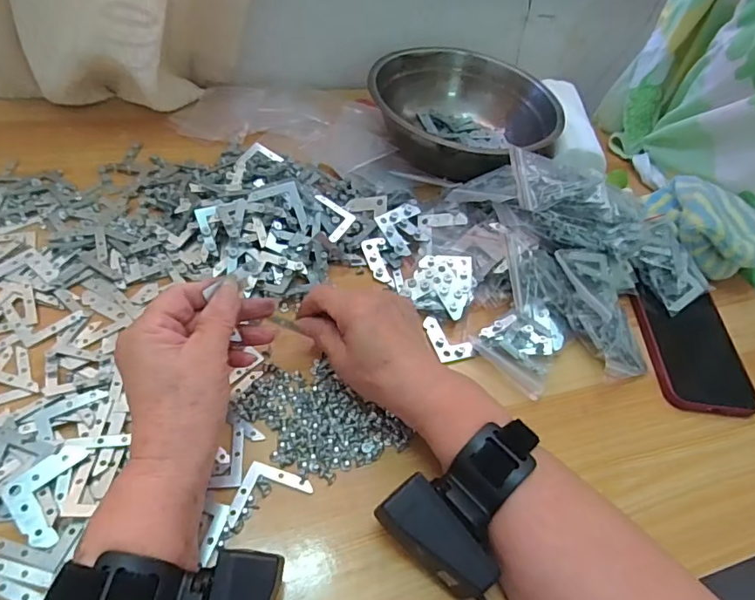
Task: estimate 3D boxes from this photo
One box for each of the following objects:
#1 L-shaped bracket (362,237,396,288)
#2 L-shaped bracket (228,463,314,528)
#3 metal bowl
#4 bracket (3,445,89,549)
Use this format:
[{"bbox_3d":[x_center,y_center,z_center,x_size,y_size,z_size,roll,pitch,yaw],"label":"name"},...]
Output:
[{"bbox_3d":[0.001,-0.035,0.443,0.021,0.005,0.049,-4,51,-14],"label":"L-shaped bracket"},{"bbox_3d":[-0.070,0.116,0.316,0.051,0.004,0.032,-13,54,-20],"label":"L-shaped bracket"},{"bbox_3d":[0.098,-0.203,0.562,0.198,0.072,0.198,2,50,-2],"label":"metal bowl"},{"bbox_3d":[-0.187,0.112,0.292,0.044,0.005,0.045,-30,61,-30],"label":"bracket"}]

